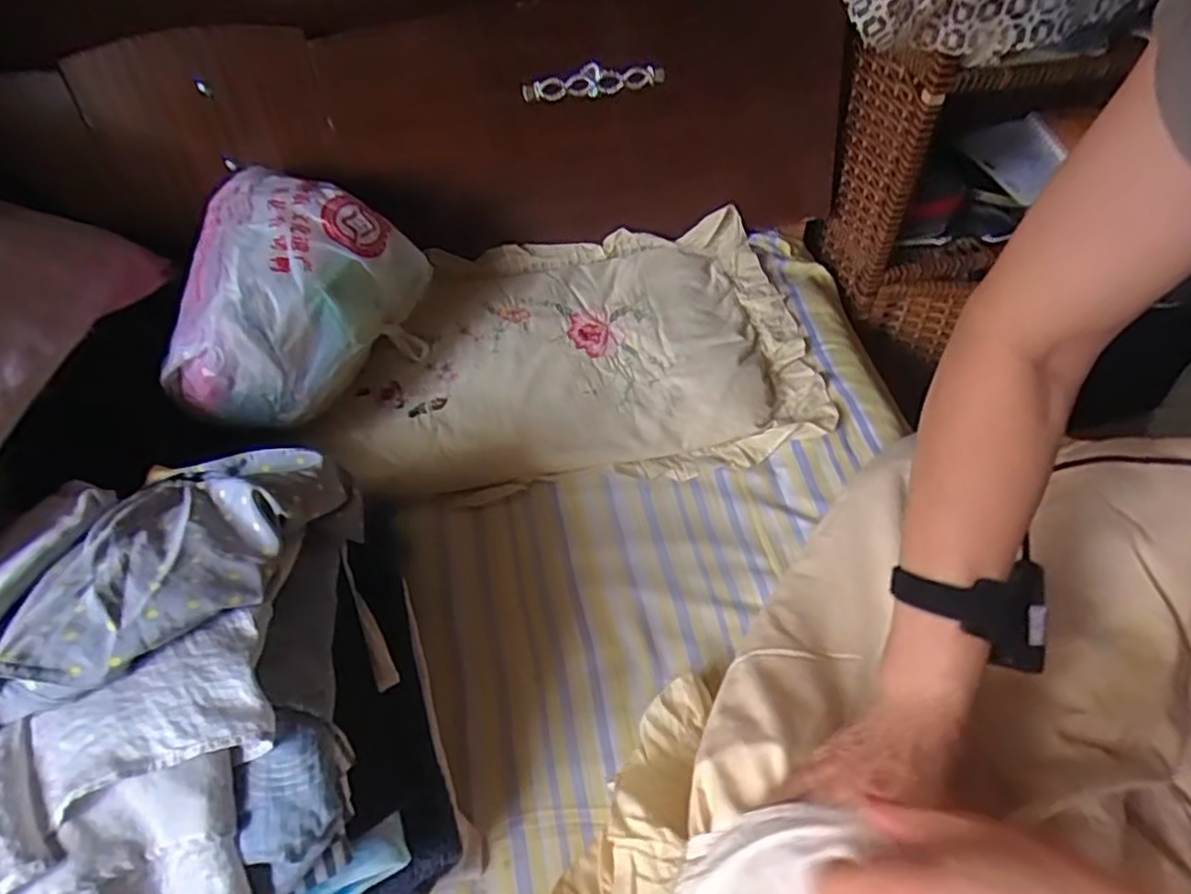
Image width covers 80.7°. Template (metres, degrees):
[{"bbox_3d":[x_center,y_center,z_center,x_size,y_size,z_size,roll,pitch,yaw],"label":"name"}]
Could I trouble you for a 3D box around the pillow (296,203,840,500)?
[{"bbox_3d":[-0.025,-0.116,0.844,0.561,0.062,0.344,-8,53,-4],"label":"pillow"}]

